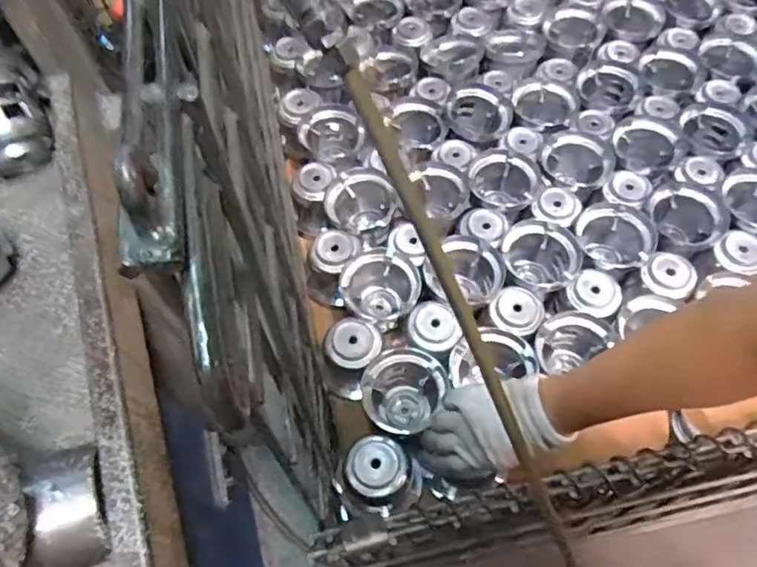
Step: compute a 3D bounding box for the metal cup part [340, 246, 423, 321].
[{"bbox_3d":[0.003,0.015,0.710,0.091,0.068,0.090,2,60,4],"label":"metal cup part"}]

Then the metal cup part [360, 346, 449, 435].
[{"bbox_3d":[0.028,0.122,0.658,0.093,0.078,0.077,-5,60,0],"label":"metal cup part"}]

